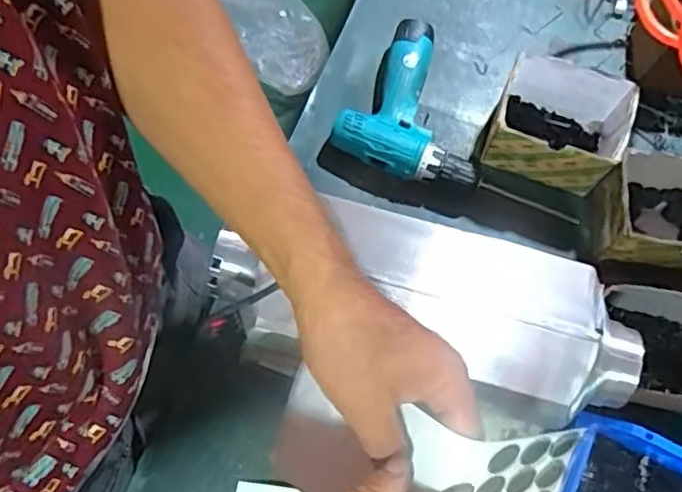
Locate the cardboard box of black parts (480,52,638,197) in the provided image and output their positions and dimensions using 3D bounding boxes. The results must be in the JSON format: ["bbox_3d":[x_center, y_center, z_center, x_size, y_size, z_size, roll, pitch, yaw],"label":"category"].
[{"bbox_3d":[0.256,-0.141,0.777,0.149,0.092,0.115,22,72,6],"label":"cardboard box of black parts"}]

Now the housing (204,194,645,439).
[{"bbox_3d":[0.083,0.061,0.618,0.378,0.145,0.146,11,71,2],"label":"housing"}]

